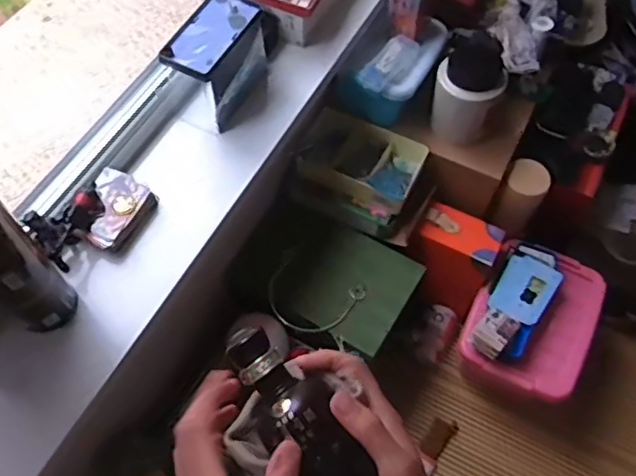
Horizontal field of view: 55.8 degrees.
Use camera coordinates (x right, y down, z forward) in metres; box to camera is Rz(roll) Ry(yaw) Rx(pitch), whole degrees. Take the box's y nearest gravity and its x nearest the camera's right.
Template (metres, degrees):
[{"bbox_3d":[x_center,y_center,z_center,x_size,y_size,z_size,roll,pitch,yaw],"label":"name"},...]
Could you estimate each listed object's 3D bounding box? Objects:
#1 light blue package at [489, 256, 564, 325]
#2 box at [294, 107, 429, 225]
[{"bbox_3d":[0.352,0.086,1.017,0.089,0.018,0.117,31,65,14],"label":"light blue package"},{"bbox_3d":[0.072,-0.119,1.013,0.192,0.061,0.140,25,64,12],"label":"box"}]

